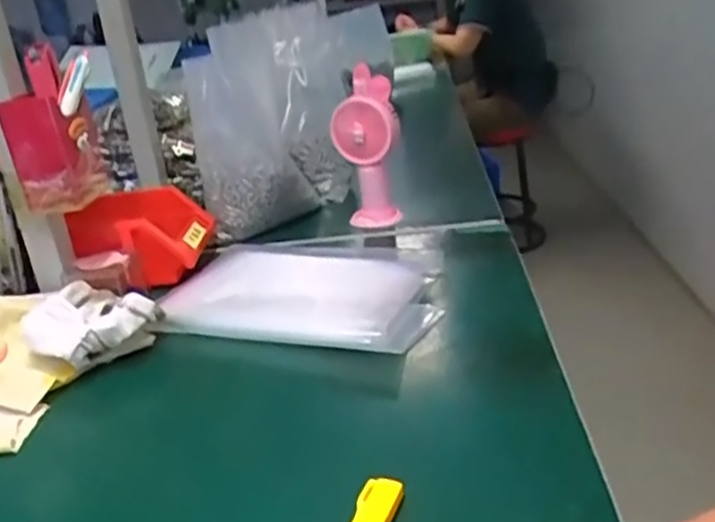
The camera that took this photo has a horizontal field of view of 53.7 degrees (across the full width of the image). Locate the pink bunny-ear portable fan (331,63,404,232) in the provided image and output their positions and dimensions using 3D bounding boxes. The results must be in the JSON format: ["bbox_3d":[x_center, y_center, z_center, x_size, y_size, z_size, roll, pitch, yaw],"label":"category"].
[{"bbox_3d":[0.011,-0.135,0.841,0.072,0.169,0.090,-9,23,-3],"label":"pink bunny-ear portable fan"}]

